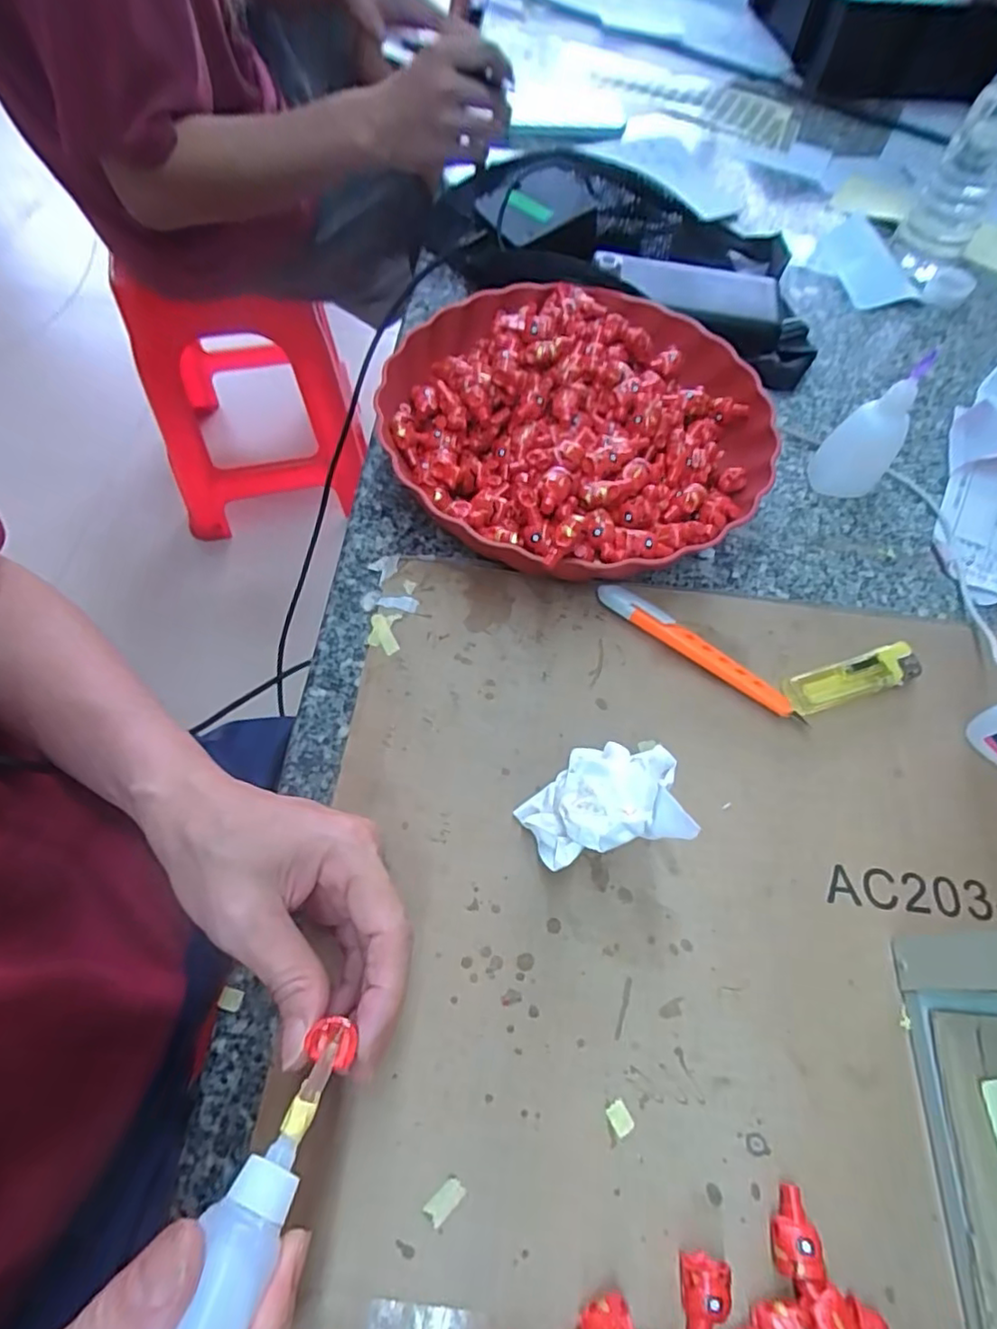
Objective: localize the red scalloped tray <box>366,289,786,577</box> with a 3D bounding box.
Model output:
[{"bbox_3d":[0.052,-0.152,0.395,0.235,0.063,0.228,-32,65,-18],"label":"red scalloped tray"}]

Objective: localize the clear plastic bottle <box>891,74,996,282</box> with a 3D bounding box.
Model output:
[{"bbox_3d":[0.392,-0.415,0.499,0.057,0.179,0.050,28,63,15],"label":"clear plastic bottle"}]

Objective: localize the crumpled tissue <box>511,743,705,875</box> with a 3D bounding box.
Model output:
[{"bbox_3d":[0.045,0.059,0.276,0.066,0.068,0.053,0,62,-4],"label":"crumpled tissue"}]

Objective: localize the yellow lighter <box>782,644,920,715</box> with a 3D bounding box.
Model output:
[{"bbox_3d":[0.197,0.008,0.343,0.082,0.009,0.022,-16,61,-10],"label":"yellow lighter"}]

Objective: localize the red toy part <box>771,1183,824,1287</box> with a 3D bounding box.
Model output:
[{"bbox_3d":[0.111,0.212,0.229,0.016,0.013,0.025,16,60,9],"label":"red toy part"}]

